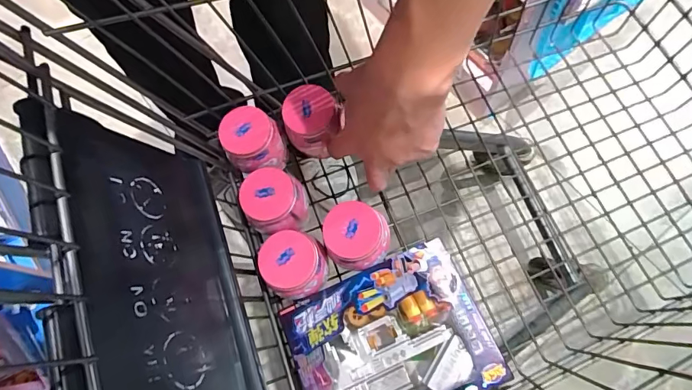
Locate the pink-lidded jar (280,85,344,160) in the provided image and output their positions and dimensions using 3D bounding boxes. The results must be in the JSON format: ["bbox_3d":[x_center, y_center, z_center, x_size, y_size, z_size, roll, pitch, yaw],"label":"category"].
[{"bbox_3d":[-0.038,-0.078,0.468,0.054,0.051,0.054,23,73,10],"label":"pink-lidded jar"}]

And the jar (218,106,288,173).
[{"bbox_3d":[-0.102,-0.057,0.473,0.059,0.050,0.057,-1,71,2],"label":"jar"}]

